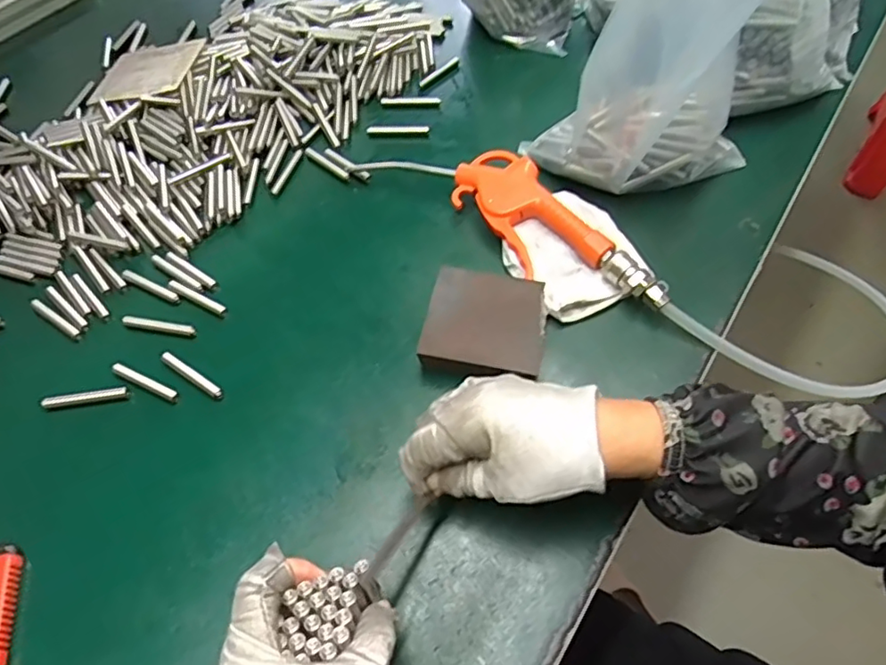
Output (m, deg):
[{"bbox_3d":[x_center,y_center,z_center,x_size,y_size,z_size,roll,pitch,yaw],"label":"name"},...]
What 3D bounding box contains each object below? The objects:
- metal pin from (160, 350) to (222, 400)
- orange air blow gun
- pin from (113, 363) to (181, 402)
[{"bbox_3d":[-0.178,0.029,0.420,0.060,0.005,0.008,29,63,22],"label":"metal pin"},{"bbox_3d":[0.051,-0.099,0.471,0.274,0.022,0.075,35,85,22],"label":"orange air blow gun"},{"bbox_3d":[-0.209,0.034,0.418,0.057,0.004,0.007,21,60,18],"label":"pin"}]

